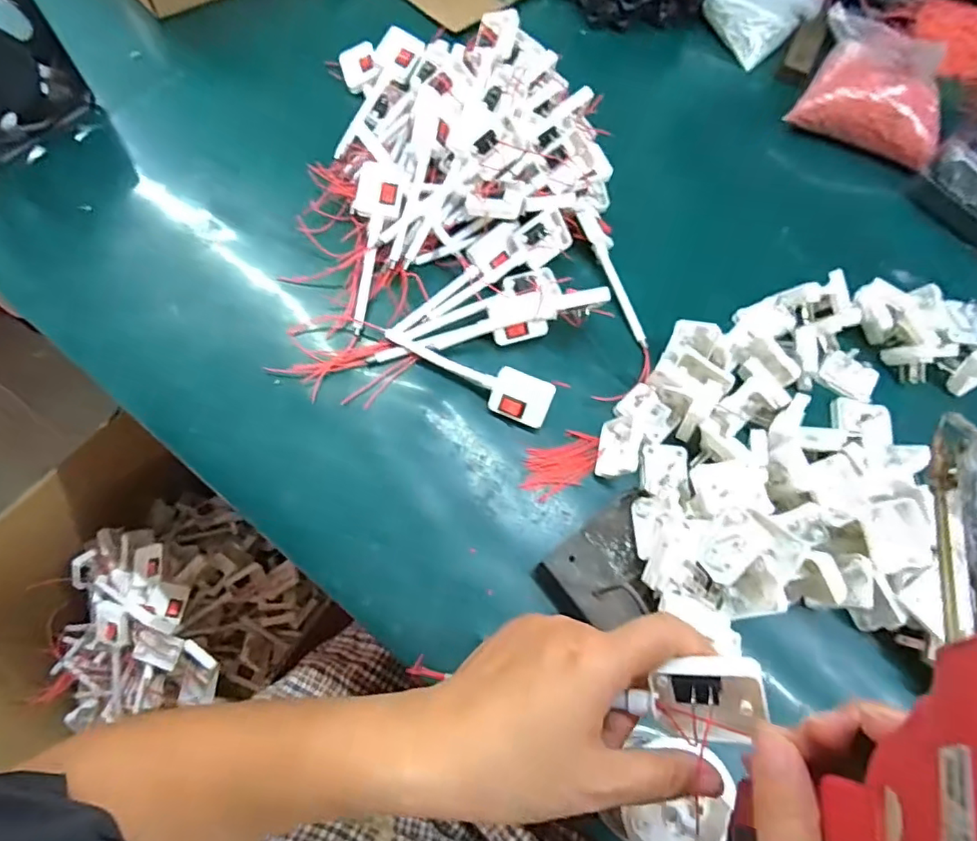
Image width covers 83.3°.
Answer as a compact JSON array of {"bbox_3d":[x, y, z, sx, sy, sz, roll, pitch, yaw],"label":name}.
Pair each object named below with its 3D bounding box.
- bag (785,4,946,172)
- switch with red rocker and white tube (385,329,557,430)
[{"bbox_3d":[0.448,-0.395,0.620,0.153,0.045,0.198,27,66,7],"label":"bag"},{"bbox_3d":[-0.020,-0.037,0.454,0.149,0.022,0.034,22,66,5],"label":"switch with red rocker and white tube"}]

